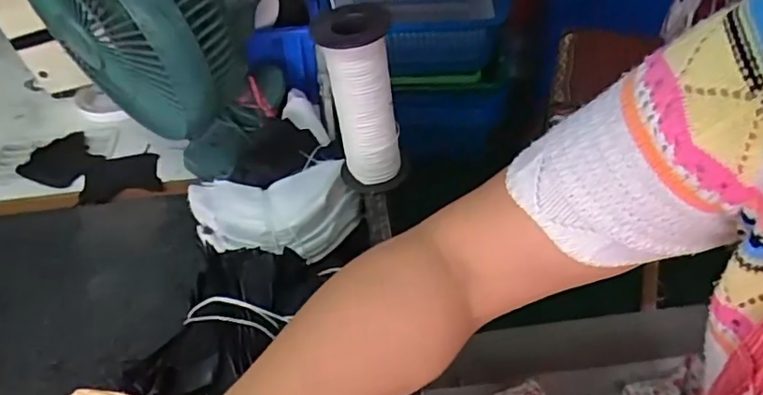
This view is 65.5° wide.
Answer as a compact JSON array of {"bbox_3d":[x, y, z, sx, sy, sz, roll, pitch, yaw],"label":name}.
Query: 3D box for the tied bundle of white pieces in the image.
[{"bbox_3d":[-0.098,0.017,0.543,0.161,0.057,0.083,-5,43,-3],"label":"tied bundle of white pieces"}]

